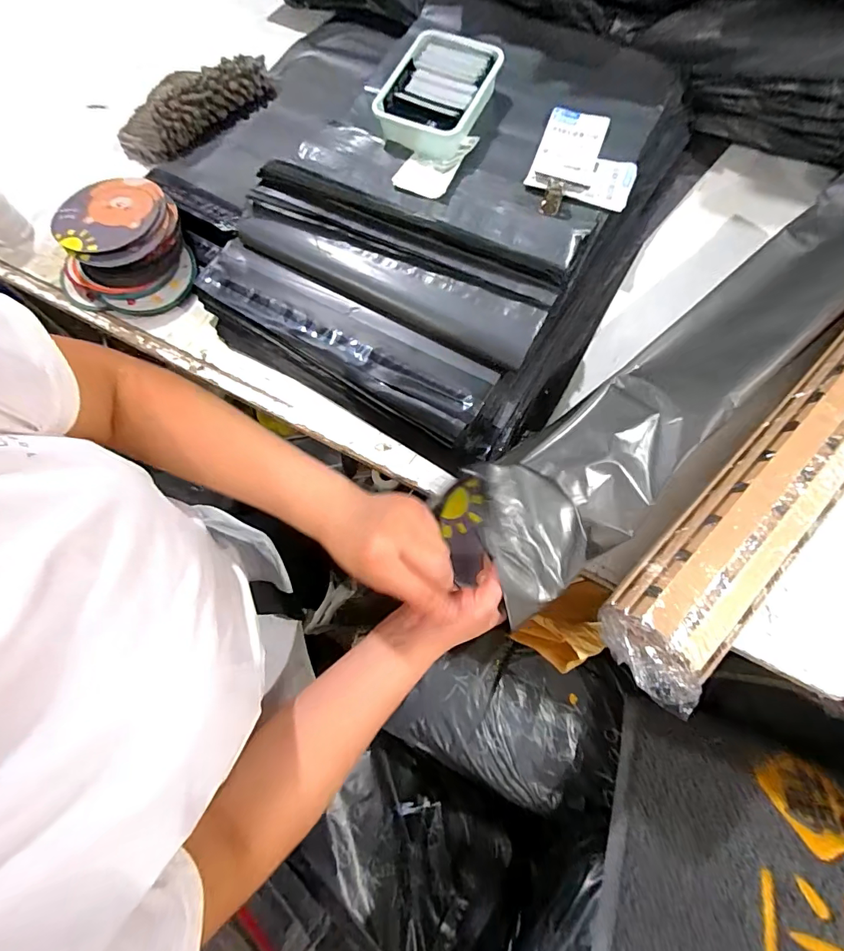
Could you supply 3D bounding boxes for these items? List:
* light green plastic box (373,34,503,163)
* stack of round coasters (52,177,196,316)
[{"bbox_3d":[0.023,-0.523,0.610,0.129,0.044,0.167,26,74,8],"label":"light green plastic box"},{"bbox_3d":[-0.403,-0.317,0.602,0.153,0.080,0.143,-8,72,-3],"label":"stack of round coasters"}]

